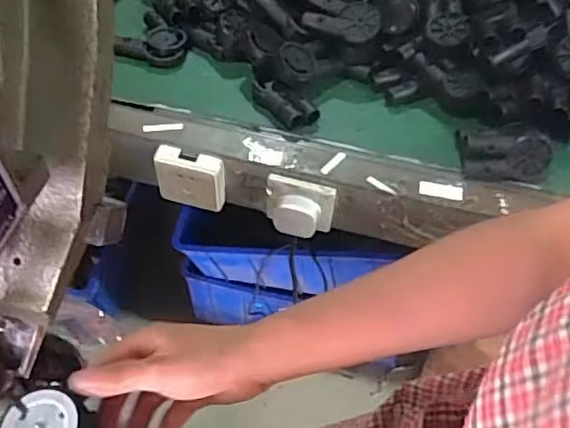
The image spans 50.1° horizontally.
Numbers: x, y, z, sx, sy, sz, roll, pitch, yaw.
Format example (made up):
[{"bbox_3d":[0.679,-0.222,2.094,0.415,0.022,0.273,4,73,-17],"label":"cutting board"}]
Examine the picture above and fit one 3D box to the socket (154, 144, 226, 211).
[{"bbox_3d":[-0.120,-0.045,0.785,0.088,0.088,0.025,10,55,9],"label":"socket"}]

